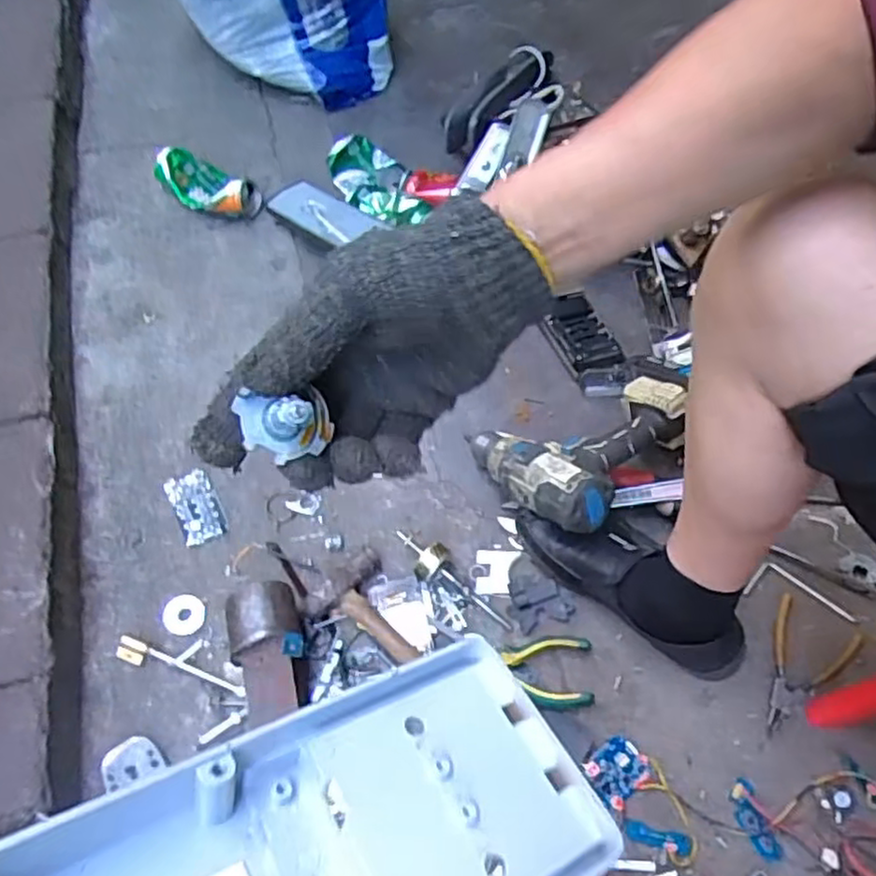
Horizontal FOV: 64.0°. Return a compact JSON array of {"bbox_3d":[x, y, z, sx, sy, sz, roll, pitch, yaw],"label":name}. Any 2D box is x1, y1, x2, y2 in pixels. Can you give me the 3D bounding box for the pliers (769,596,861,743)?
[{"bbox_3d":[0.342,0.221,0.670,0.076,0.005,0.132,33,64,21],"label":"pliers"}]

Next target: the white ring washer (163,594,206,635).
[{"bbox_3d":[-0.278,0.193,0.768,0.043,0.006,0.045,4,59,-18],"label":"white ring washer"}]

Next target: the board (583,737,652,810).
[{"bbox_3d":[0.165,0.301,0.637,0.051,0.007,0.046,-33,61,-17],"label":"board"}]

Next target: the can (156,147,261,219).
[{"bbox_3d":[-0.365,-0.399,1.117,0.169,0.076,0.082,35,65,22],"label":"can"}]

